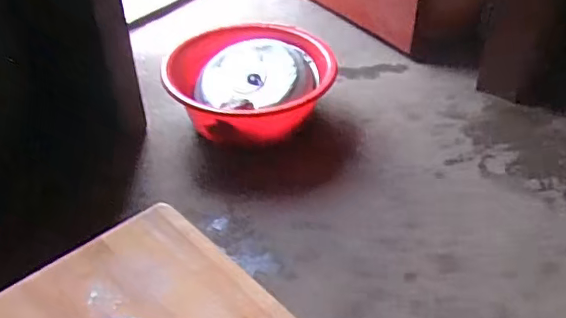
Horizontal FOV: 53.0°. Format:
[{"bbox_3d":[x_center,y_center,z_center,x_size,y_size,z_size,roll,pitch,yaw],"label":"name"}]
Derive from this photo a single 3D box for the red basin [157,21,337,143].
[{"bbox_3d":[-0.106,-0.221,1.562,0.417,0.176,0.414,-2,39,1],"label":"red basin"}]

